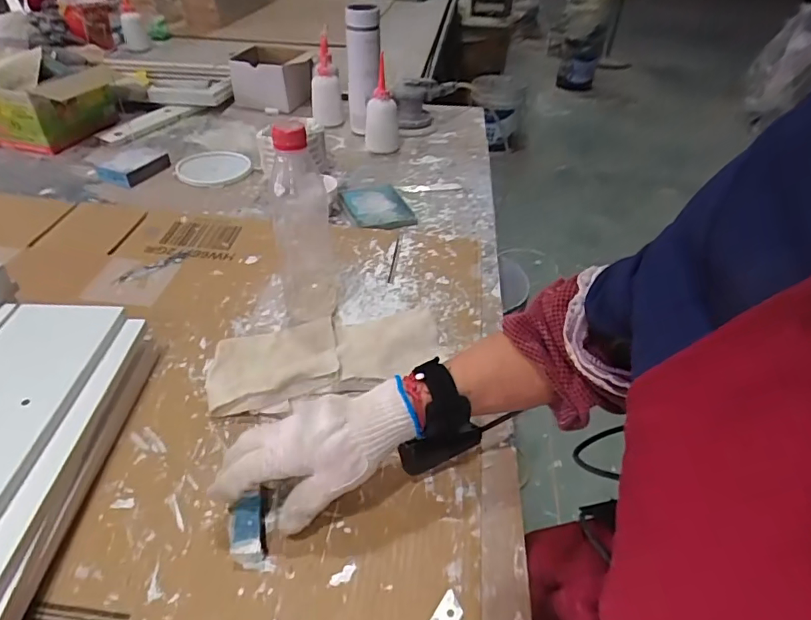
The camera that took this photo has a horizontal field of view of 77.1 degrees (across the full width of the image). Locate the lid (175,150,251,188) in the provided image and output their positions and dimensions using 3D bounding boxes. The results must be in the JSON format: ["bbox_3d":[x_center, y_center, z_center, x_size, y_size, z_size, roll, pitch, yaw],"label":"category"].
[{"bbox_3d":[-0.349,-0.263,0.930,0.127,0.007,0.140,-3,40,-7],"label":"lid"}]

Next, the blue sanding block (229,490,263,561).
[{"bbox_3d":[-0.125,0.172,0.397,0.026,0.015,0.048,-9,38,-14],"label":"blue sanding block"}]

